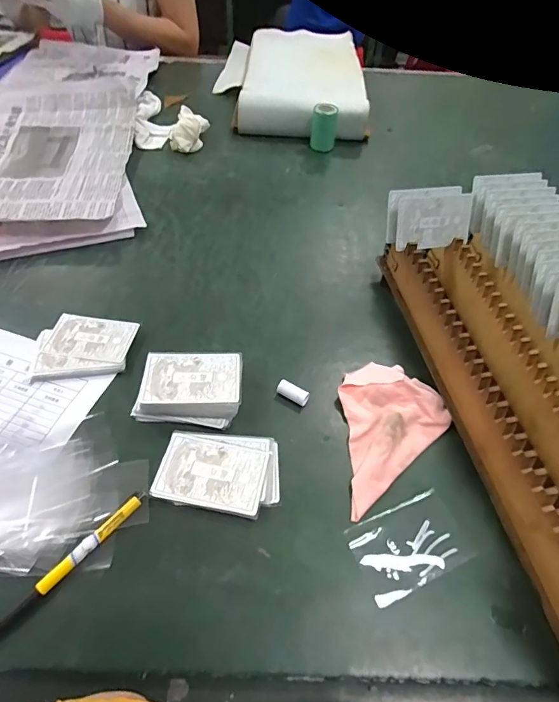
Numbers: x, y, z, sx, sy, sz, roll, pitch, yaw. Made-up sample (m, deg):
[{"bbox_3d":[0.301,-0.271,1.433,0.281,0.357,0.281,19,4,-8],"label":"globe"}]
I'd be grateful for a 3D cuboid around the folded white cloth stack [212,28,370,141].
[{"bbox_3d":[0.018,-0.558,0.849,0.279,0.063,0.444,2,52,-1],"label":"folded white cloth stack"}]

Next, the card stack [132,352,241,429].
[{"bbox_3d":[-0.082,0.034,0.387,0.092,0.026,0.064,3,52,0],"label":"card stack"}]

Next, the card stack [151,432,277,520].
[{"bbox_3d":[-0.049,0.100,0.349,0.098,0.009,0.067,8,52,4],"label":"card stack"}]

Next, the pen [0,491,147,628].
[{"bbox_3d":[-0.153,0.154,0.301,0.009,0.006,0.133,35,58,22],"label":"pen"}]

